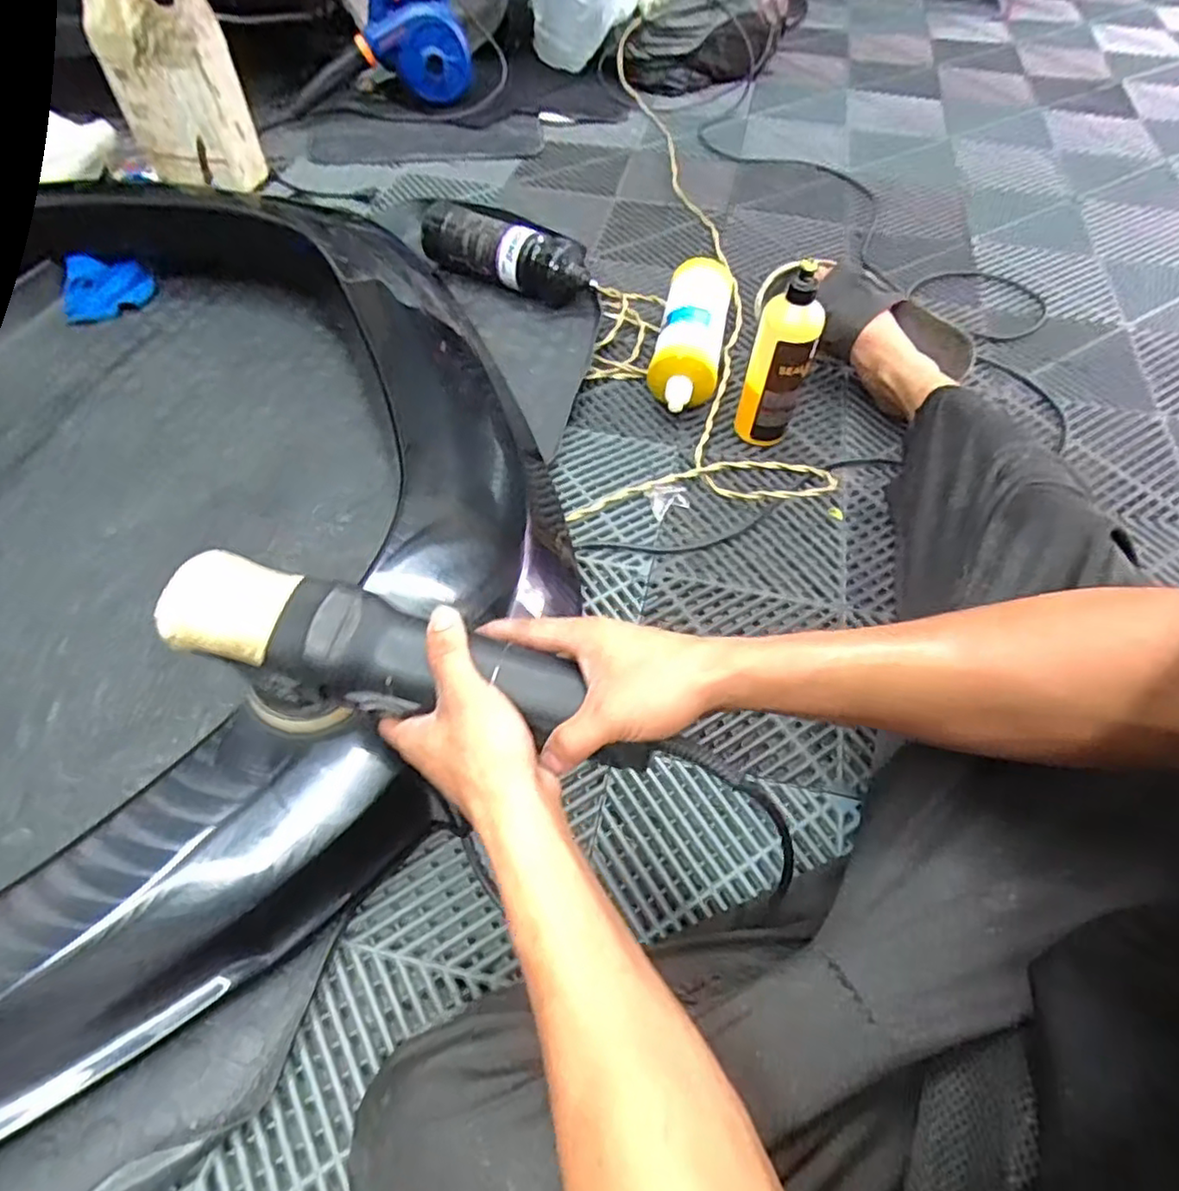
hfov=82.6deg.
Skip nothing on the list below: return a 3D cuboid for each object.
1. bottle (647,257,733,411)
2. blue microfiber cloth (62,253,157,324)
[{"bbox_3d":[0.132,-0.337,0.871,0.084,0.092,0.235,11,57,5],"label":"bottle"},{"bbox_3d":[-0.691,-0.447,0.954,0.128,0.036,0.111,-28,62,-19],"label":"blue microfiber cloth"}]

